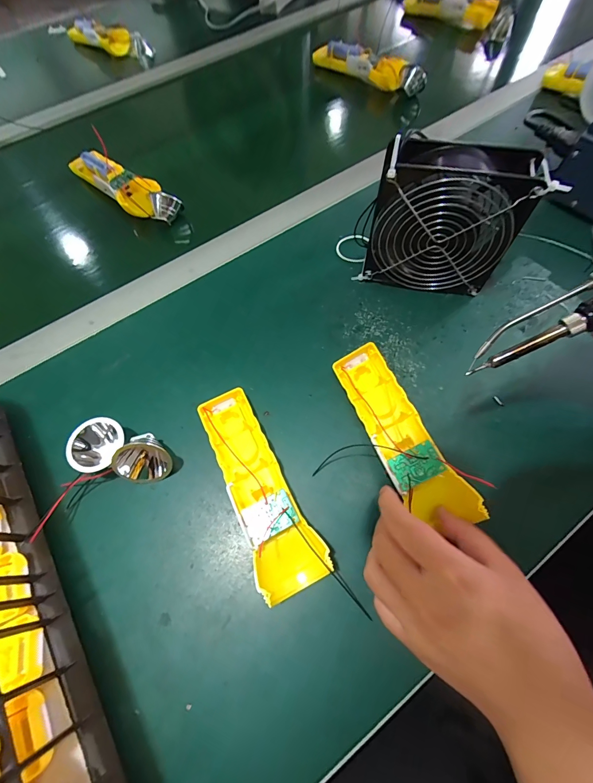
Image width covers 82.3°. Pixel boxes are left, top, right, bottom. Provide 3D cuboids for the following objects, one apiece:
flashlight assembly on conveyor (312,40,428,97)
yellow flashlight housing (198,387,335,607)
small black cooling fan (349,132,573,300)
[{"bbox_3d":[0.114,-0.528,0.547,0.215,0.039,0.027,40,73,17],"label":"flashlight assembly on conveyor"},{"bbox_3d":[-0.030,0.071,0.271,0.049,0.030,0.164,-23,67,-8],"label":"yellow flashlight housing"},{"bbox_3d":[0.132,-0.152,0.310,0.131,0.123,0.052,13,67,7],"label":"small black cooling fan"}]

